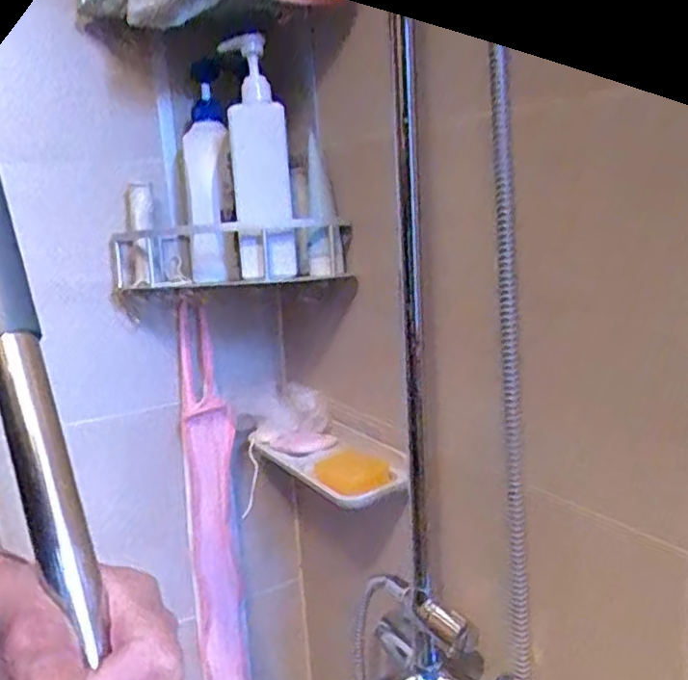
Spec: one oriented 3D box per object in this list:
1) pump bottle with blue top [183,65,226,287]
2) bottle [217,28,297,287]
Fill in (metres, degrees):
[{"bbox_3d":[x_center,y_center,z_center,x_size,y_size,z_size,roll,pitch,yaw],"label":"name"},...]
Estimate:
[{"bbox_3d":[-0.157,-0.186,0.779,0.053,0.230,0.049,-5,11,-9],"label":"pump bottle with blue top"},{"bbox_3d":[-0.090,-0.194,0.727,0.061,0.247,0.075,-4,11,-5],"label":"bottle"}]

